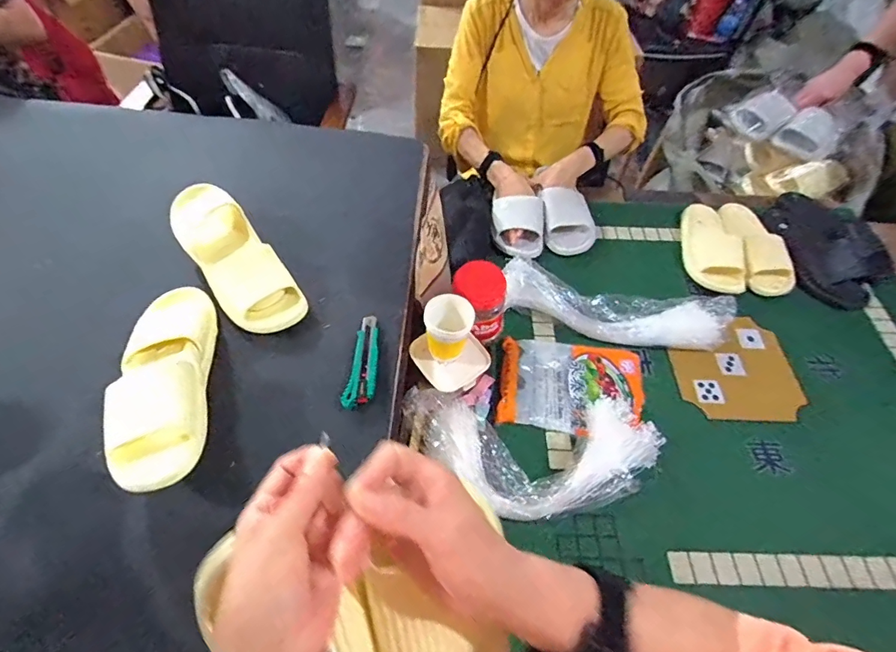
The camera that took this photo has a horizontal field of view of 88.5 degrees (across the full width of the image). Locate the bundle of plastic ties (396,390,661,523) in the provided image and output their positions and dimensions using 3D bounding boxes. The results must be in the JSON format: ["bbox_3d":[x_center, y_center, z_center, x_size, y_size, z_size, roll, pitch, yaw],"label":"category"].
[{"bbox_3d":[0.130,0.188,0.683,0.381,0.063,0.181,1,55,-4],"label":"bundle of plastic ties"}]

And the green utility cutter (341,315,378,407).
[{"bbox_3d":[-0.122,0.052,0.675,0.038,0.024,0.153,4,55,-1],"label":"green utility cutter"}]

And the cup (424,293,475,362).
[{"bbox_3d":[0.001,0.004,0.717,0.072,0.096,0.067,2,55,-3],"label":"cup"}]

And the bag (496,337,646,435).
[{"bbox_3d":[0.214,0.092,0.779,0.249,0.040,0.170,5,55,-1],"label":"bag"}]

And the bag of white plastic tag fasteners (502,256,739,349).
[{"bbox_3d":[0.308,-0.035,0.865,0.423,0.051,0.117,12,55,4],"label":"bag of white plastic tag fasteners"}]

